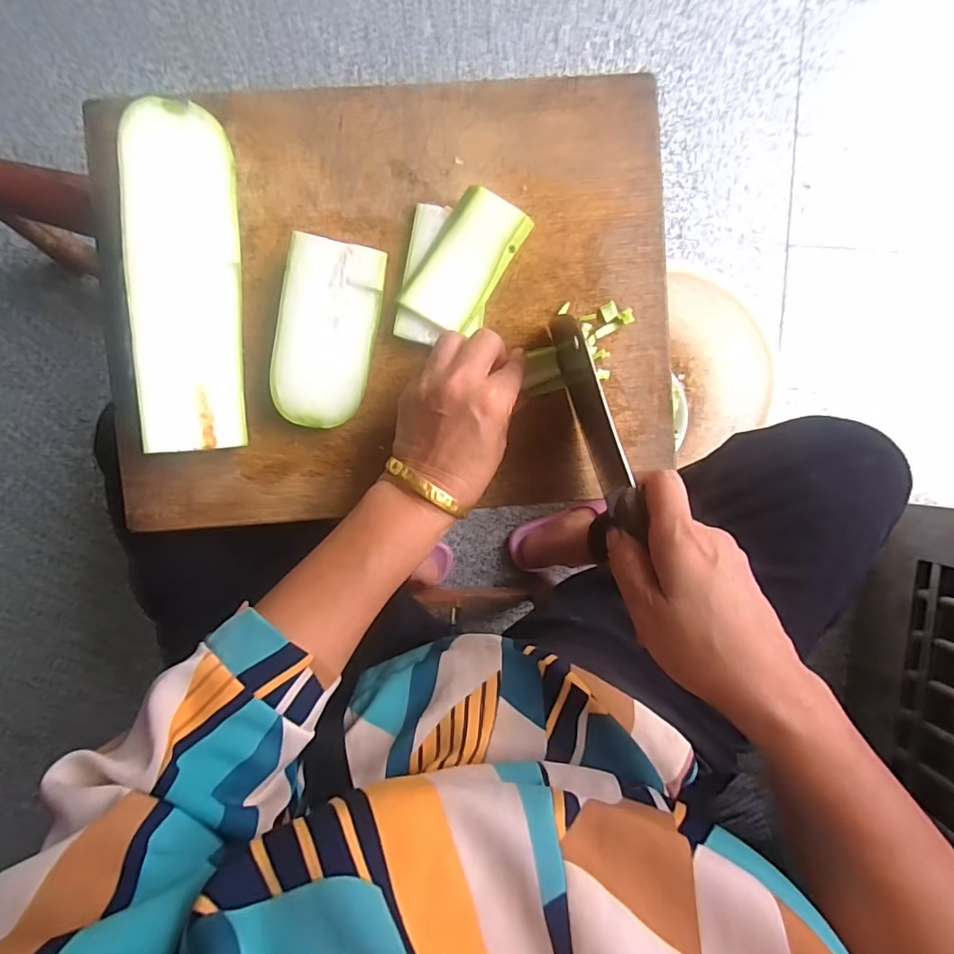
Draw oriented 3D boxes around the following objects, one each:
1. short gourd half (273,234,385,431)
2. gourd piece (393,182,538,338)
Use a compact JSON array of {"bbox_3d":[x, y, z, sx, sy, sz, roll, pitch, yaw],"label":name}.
[{"bbox_3d":[-0.101,-0.094,0.347,0.063,0.028,0.119,12,90,0],"label":"short gourd half"},{"bbox_3d":[-0.008,-0.145,0.352,0.050,0.022,0.093,33,90,0],"label":"gourd piece"}]

